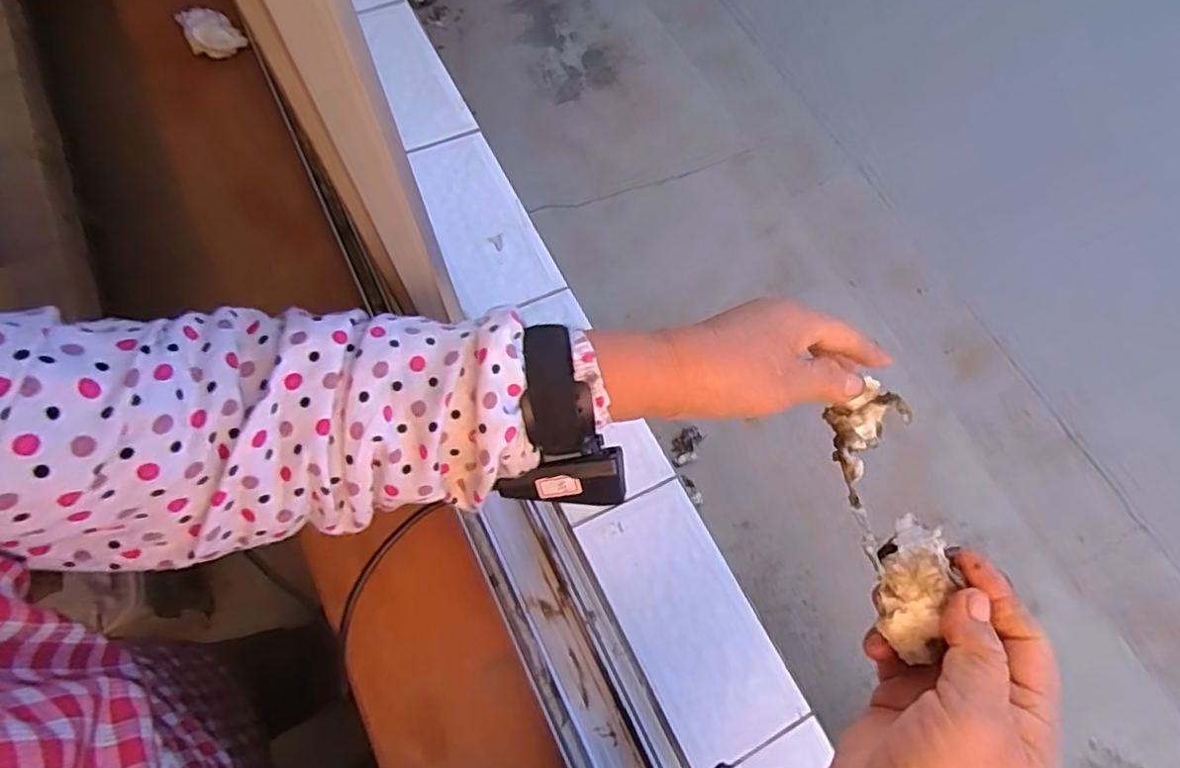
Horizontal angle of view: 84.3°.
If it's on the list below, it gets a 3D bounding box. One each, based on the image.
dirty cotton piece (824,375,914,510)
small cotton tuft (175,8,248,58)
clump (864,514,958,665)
[{"bbox_3d":[0.154,0.033,0.374,0.039,0.023,0.077,27,61,9],"label":"dirty cotton piece"},{"bbox_3d":[-0.365,-0.341,0.629,0.049,0.017,0.054,-28,72,-11],"label":"small cotton tuft"},{"bbox_3d":[0.150,0.094,0.306,0.027,0.024,0.061,2,69,0],"label":"clump"}]

